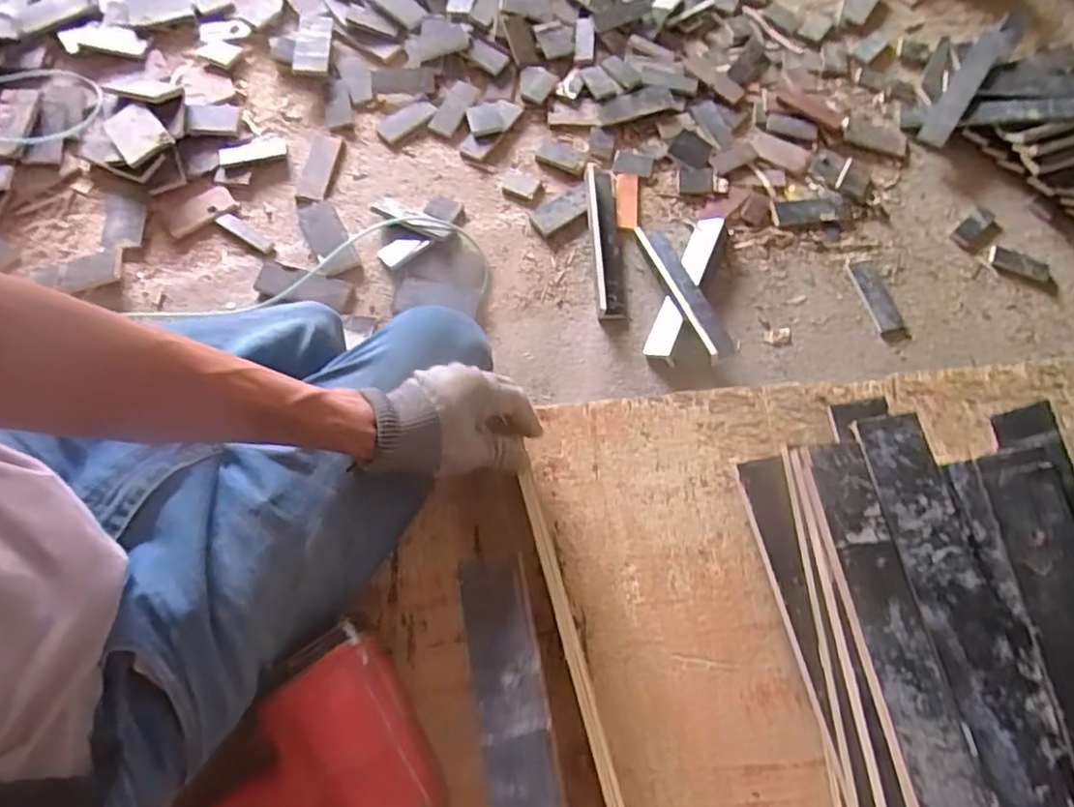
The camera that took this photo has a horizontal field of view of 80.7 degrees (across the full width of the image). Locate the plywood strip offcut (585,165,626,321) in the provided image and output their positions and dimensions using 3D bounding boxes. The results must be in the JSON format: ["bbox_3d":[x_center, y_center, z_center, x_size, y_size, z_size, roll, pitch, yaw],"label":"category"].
[{"bbox_3d":[0.153,-0.369,1.420,0.057,0.017,0.391,-1,67,-3],"label":"plywood strip offcut"}]

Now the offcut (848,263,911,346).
[{"bbox_3d":[0.761,-0.225,1.410,0.063,0.015,0.204,-16,69,-9],"label":"offcut"}]

